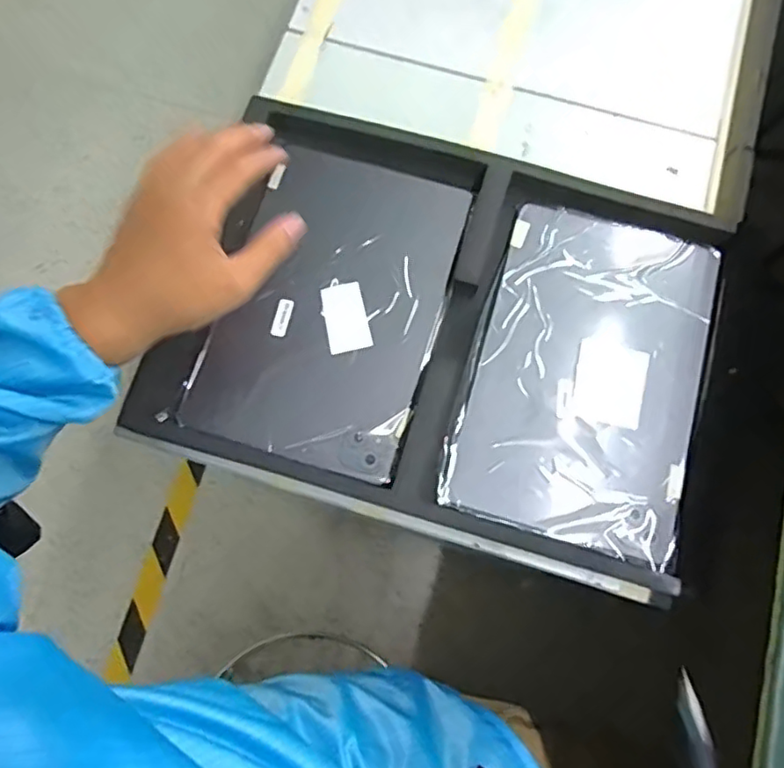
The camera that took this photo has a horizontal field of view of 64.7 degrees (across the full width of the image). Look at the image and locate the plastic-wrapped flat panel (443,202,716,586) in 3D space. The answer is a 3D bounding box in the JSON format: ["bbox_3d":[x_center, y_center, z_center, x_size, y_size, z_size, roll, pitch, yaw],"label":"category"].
[{"bbox_3d":[0.149,-0.008,0.478,0.164,0.017,0.256,17,78,4],"label":"plastic-wrapped flat panel"}]

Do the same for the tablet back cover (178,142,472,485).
[{"bbox_3d":[-0.049,-0.067,0.496,0.169,0.009,0.253,15,77,4],"label":"tablet back cover"}]

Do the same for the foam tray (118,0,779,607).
[{"bbox_3d":[0.105,-0.258,0.557,0.417,0.039,0.770,16,78,4],"label":"foam tray"}]

